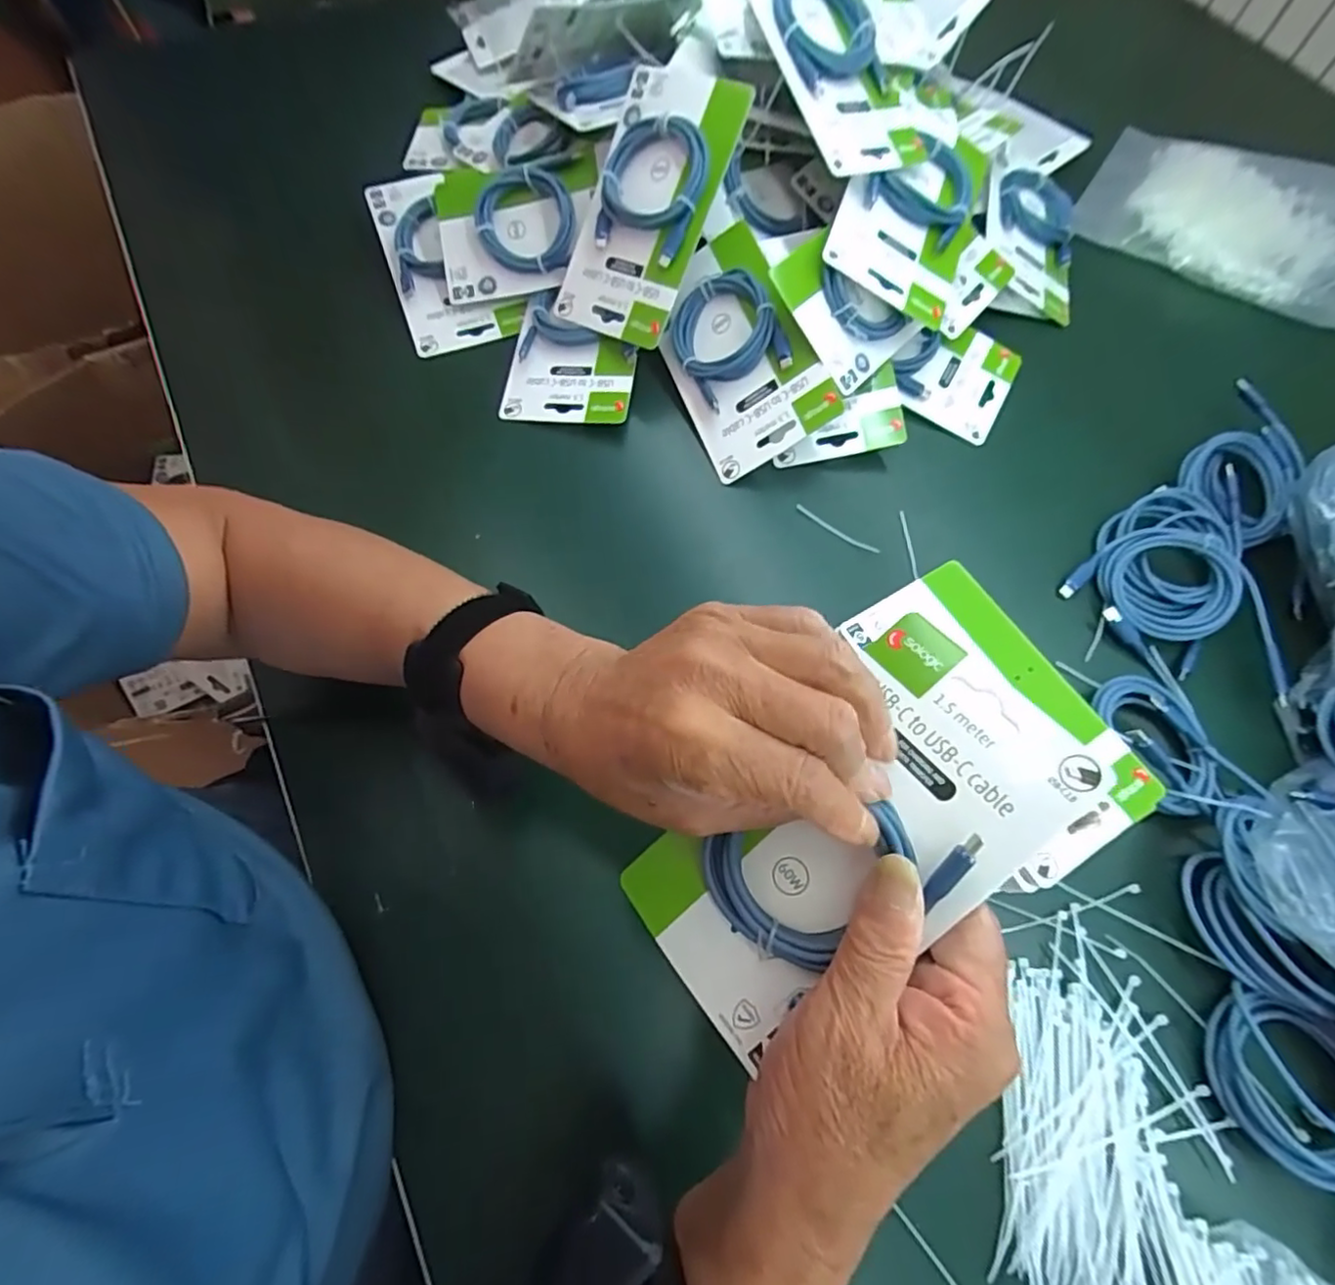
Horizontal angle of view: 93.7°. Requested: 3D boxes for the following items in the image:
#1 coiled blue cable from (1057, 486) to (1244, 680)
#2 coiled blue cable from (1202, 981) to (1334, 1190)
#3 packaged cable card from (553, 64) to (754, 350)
[{"bbox_3d":[0.344,-0.053,0.430,0.089,0.024,0.125,39,72,14],"label":"coiled blue cable"},{"bbox_3d":[0.323,0.233,0.299,0.073,0.025,0.119,-26,70,-12],"label":"coiled blue cable"},{"bbox_3d":[-0.015,-0.317,0.461,0.101,0.030,0.177,31,109,20],"label":"packaged cable card"}]

